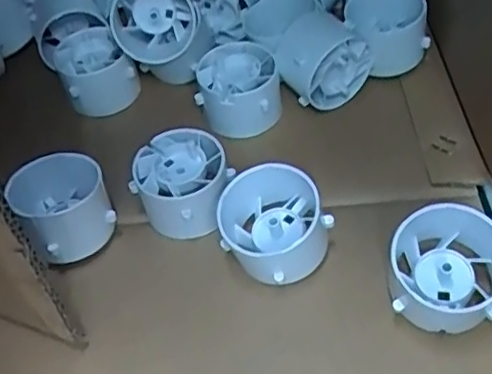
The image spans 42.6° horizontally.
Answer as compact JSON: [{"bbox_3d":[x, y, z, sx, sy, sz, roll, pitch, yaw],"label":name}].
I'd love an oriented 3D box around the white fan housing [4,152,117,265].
[{"bbox_3d":[-0.096,0.011,0.333,0.046,0.042,0.046,-3,48,4],"label":"white fan housing"}]

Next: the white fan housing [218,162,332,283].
[{"bbox_3d":[0.015,0.020,0.308,0.051,0.046,0.044,-17,49,-9],"label":"white fan housing"}]

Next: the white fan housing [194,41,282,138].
[{"bbox_3d":[-0.005,-0.061,0.376,0.047,0.036,0.043,-7,48,0],"label":"white fan housing"}]

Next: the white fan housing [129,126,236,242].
[{"bbox_3d":[-0.033,0.000,0.334,0.047,0.040,0.046,-24,50,-15],"label":"white fan housing"}]

